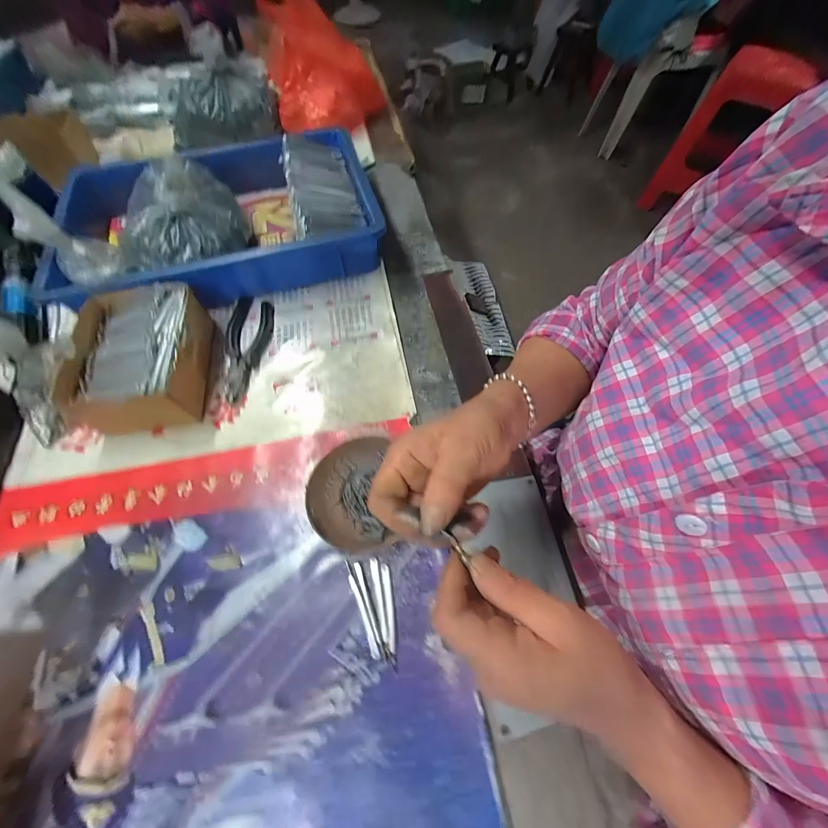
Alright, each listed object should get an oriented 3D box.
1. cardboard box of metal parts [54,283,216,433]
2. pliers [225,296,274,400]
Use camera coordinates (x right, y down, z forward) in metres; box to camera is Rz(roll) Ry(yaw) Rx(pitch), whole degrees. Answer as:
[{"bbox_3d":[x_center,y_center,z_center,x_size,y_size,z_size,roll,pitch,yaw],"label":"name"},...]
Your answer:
[{"bbox_3d":[-0.320,-0.064,0.430,0.137,0.075,0.157,-10,62,-4],"label":"cardboard box of metal parts"},{"bbox_3d":[-0.216,-0.088,0.474,0.051,0.020,0.160,-6,62,-2],"label":"pliers"}]

